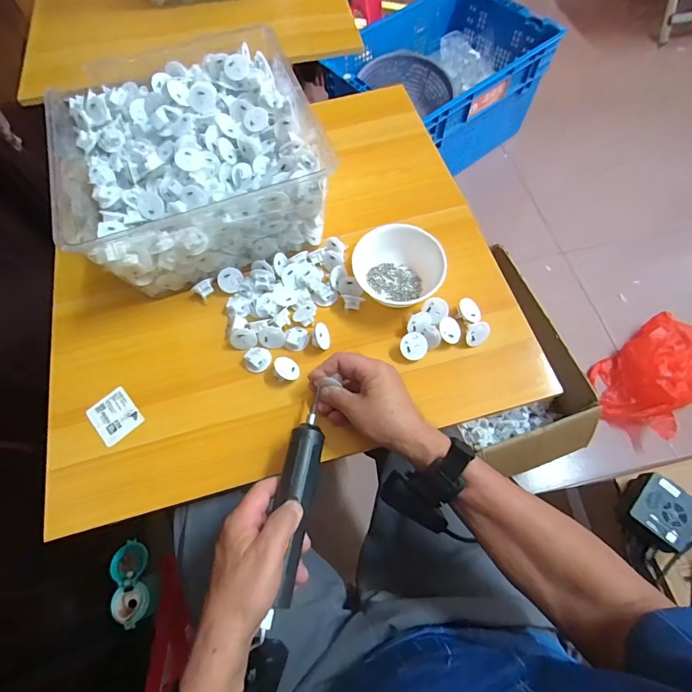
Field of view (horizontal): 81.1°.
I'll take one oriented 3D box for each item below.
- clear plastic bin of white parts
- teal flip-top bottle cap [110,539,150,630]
[{"bbox_3d":[-0.199,-0.234,0.546,0.305,0.122,0.264,-20,67,-7],"label":"clear plastic bin of white parts"},{"bbox_3d":[-0.370,0.405,0.692,0.058,0.024,0.128,-10,66,-3],"label":"teal flip-top bottle cap"}]

